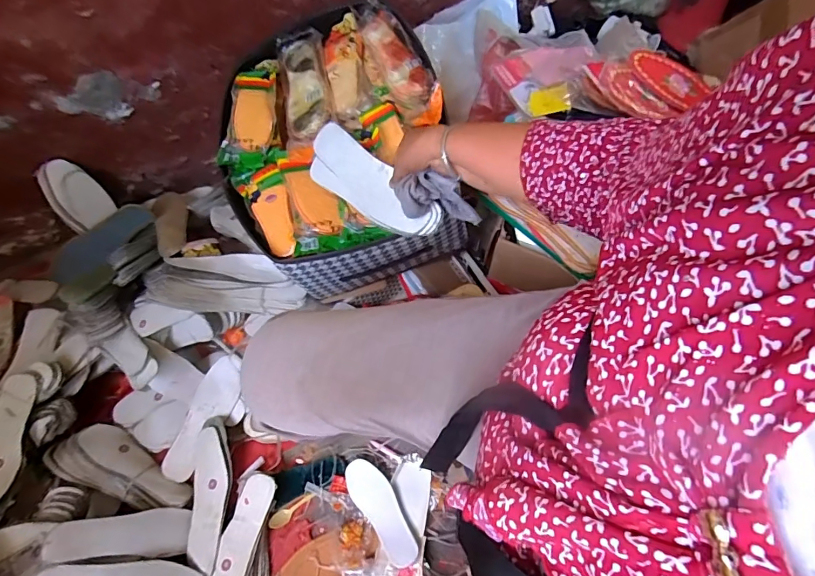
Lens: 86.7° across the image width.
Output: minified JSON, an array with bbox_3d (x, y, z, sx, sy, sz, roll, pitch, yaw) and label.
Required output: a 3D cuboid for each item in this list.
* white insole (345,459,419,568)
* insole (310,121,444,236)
[{"bbox_3d":[-0.041,0.363,0.708,0.061,0.013,0.172,-35,68,-17],"label":"white insole"},{"bbox_3d":[-0.060,-0.144,0.602,0.237,0.024,0.082,43,102,22],"label":"insole"}]

